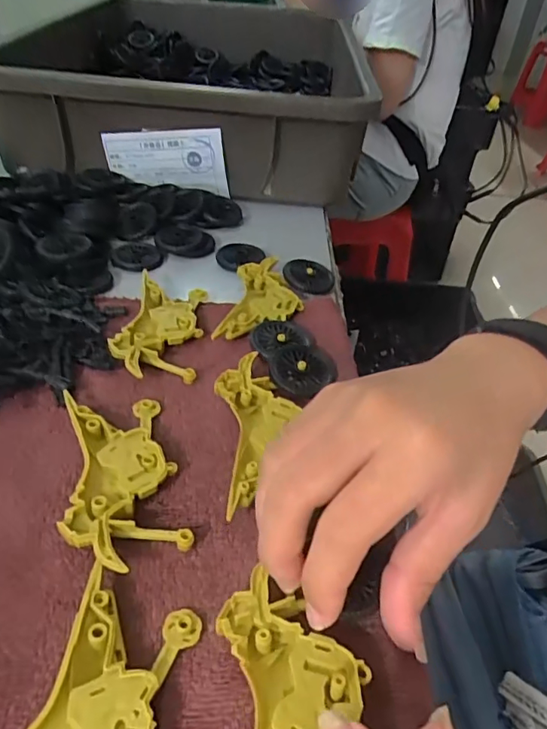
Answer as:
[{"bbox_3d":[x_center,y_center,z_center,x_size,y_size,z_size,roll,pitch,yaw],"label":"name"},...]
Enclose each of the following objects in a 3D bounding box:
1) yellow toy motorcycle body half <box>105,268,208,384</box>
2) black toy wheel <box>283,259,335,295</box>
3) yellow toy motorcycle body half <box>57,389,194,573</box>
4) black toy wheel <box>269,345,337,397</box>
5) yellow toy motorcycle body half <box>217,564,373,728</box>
[{"bbox_3d":[-0.071,-0.026,0.331,0.050,0.013,0.103,3,41,-3],"label":"yellow toy motorcycle body half"},{"bbox_3d":[0.024,-0.066,0.387,0.033,0.011,0.037,-16,45,-23],"label":"black toy wheel"},{"bbox_3d":[-0.071,0.050,0.242,0.048,0.013,0.097,-10,43,-17],"label":"yellow toy motorcycle body half"},{"bbox_3d":[0.016,0.001,0.302,0.039,0.006,0.034,-28,51,-33],"label":"black toy wheel"},{"bbox_3d":[0.006,0.114,0.171,0.048,0.010,0.094,4,32,-3],"label":"yellow toy motorcycle body half"}]

